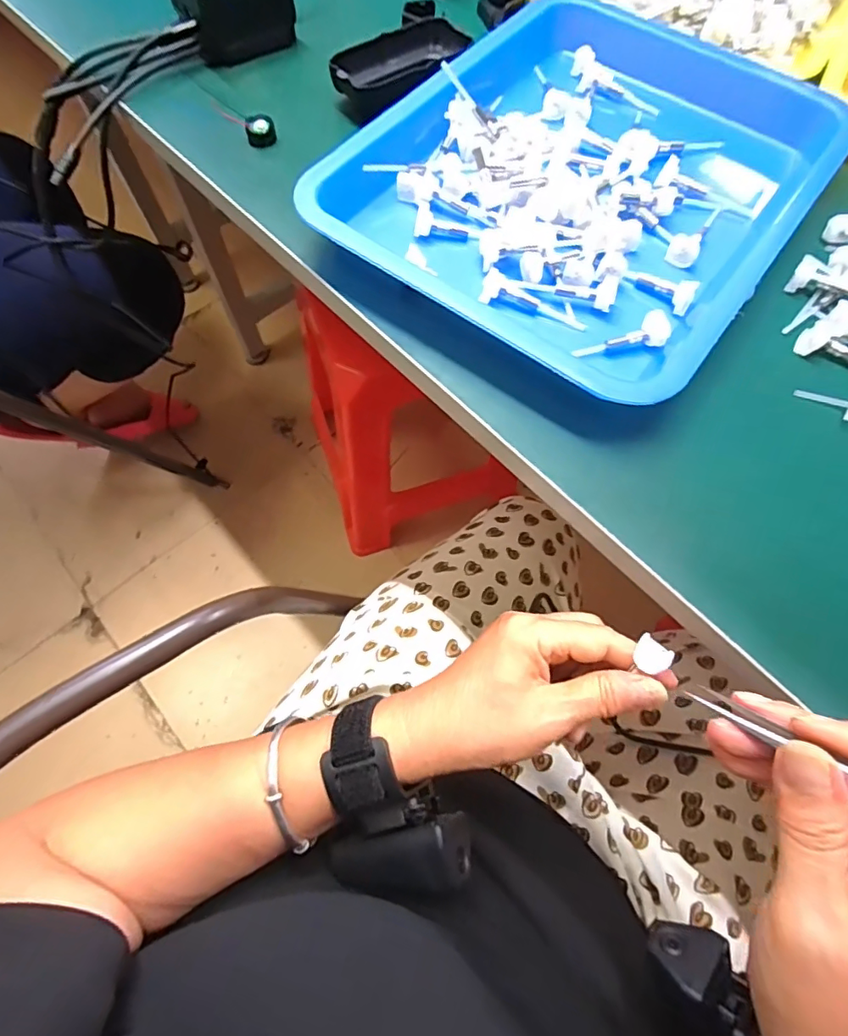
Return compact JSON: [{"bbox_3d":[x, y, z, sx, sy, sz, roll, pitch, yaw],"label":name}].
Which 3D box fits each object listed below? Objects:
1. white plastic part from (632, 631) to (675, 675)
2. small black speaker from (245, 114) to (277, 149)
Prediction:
[{"bbox_3d":[0.113,0.069,0.257,0.017,0.004,0.017,36,75,13],"label":"white plastic part"},{"bbox_3d":[-0.121,-0.287,0.386,0.020,0.016,0.017,-16,68,-7],"label":"small black speaker"}]

